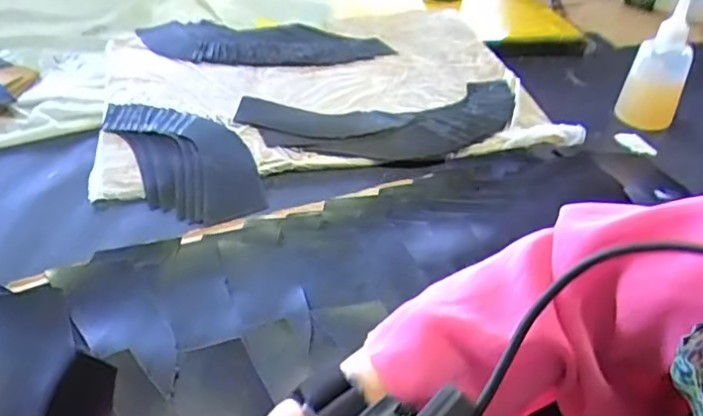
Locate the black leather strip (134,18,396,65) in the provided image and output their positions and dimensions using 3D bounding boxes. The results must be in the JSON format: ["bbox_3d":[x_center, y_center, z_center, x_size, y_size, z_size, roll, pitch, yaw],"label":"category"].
[{"bbox_3d":[-0.115,-0.209,0.765,0.324,0.018,0.133,9,37,9],"label":"black leather strip"}]

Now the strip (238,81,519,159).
[{"bbox_3d":[0.038,-0.093,0.636,0.301,0.014,0.129,-6,36,-9],"label":"strip"}]

